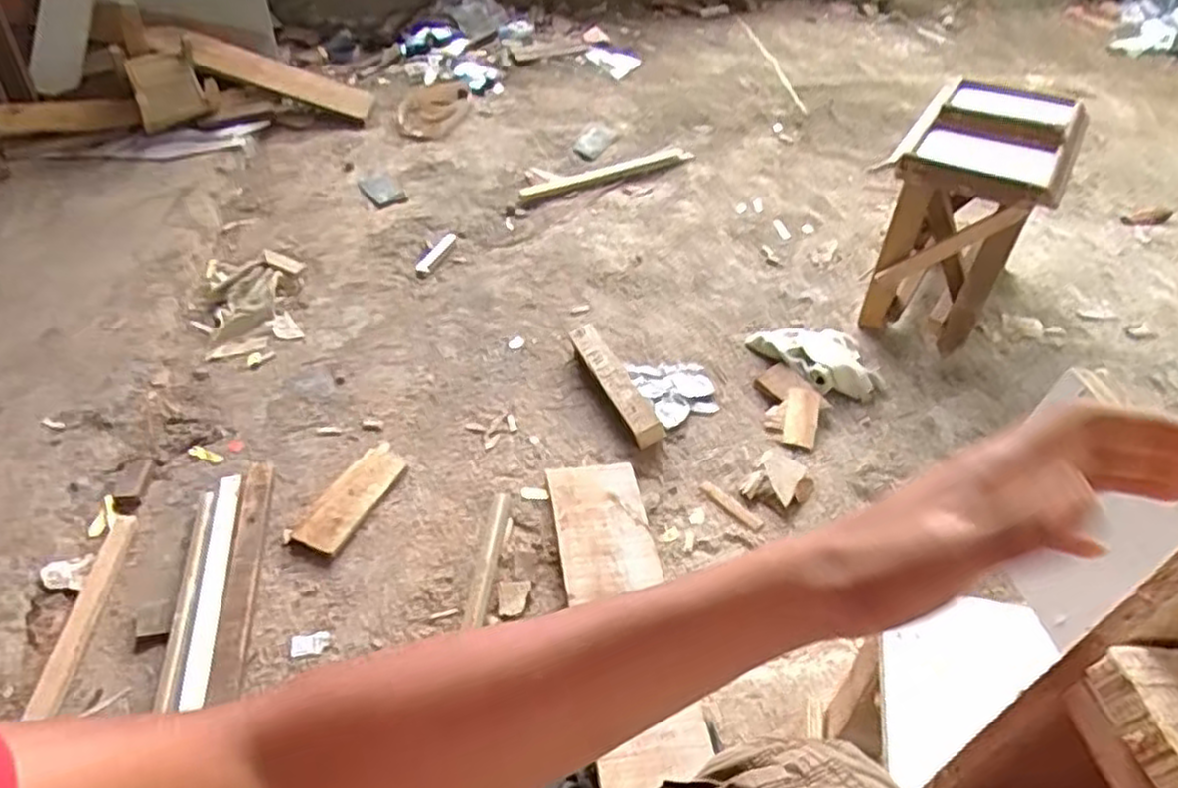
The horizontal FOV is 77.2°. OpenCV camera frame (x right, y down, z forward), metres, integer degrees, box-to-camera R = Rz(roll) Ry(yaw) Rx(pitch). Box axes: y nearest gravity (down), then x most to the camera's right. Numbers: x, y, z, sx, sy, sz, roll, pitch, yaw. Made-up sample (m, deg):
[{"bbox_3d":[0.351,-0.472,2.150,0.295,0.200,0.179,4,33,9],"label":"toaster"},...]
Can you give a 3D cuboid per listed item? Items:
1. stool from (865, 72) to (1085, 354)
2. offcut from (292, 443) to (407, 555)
[{"bbox_3d":[0.624,-0.301,1.227,0.222,0.310,0.362,26,51,23],"label":"stool"},{"bbox_3d":[-0.313,0.135,0.983,0.068,0.013,0.178,19,48,17],"label":"offcut"}]

